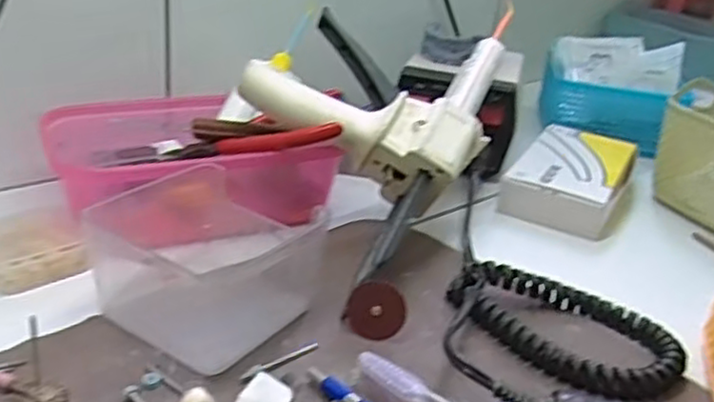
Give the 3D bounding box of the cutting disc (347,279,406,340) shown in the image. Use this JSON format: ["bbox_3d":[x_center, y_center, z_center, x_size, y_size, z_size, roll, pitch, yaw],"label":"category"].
[{"bbox_3d":[0.010,0.060,0.386,0.033,0.031,0.004,-22,-9,15],"label":"cutting disc"}]

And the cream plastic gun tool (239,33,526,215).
[{"bbox_3d":[0.028,-0.069,0.501,0.135,0.065,0.180,19,29,23],"label":"cream plastic gun tool"}]

